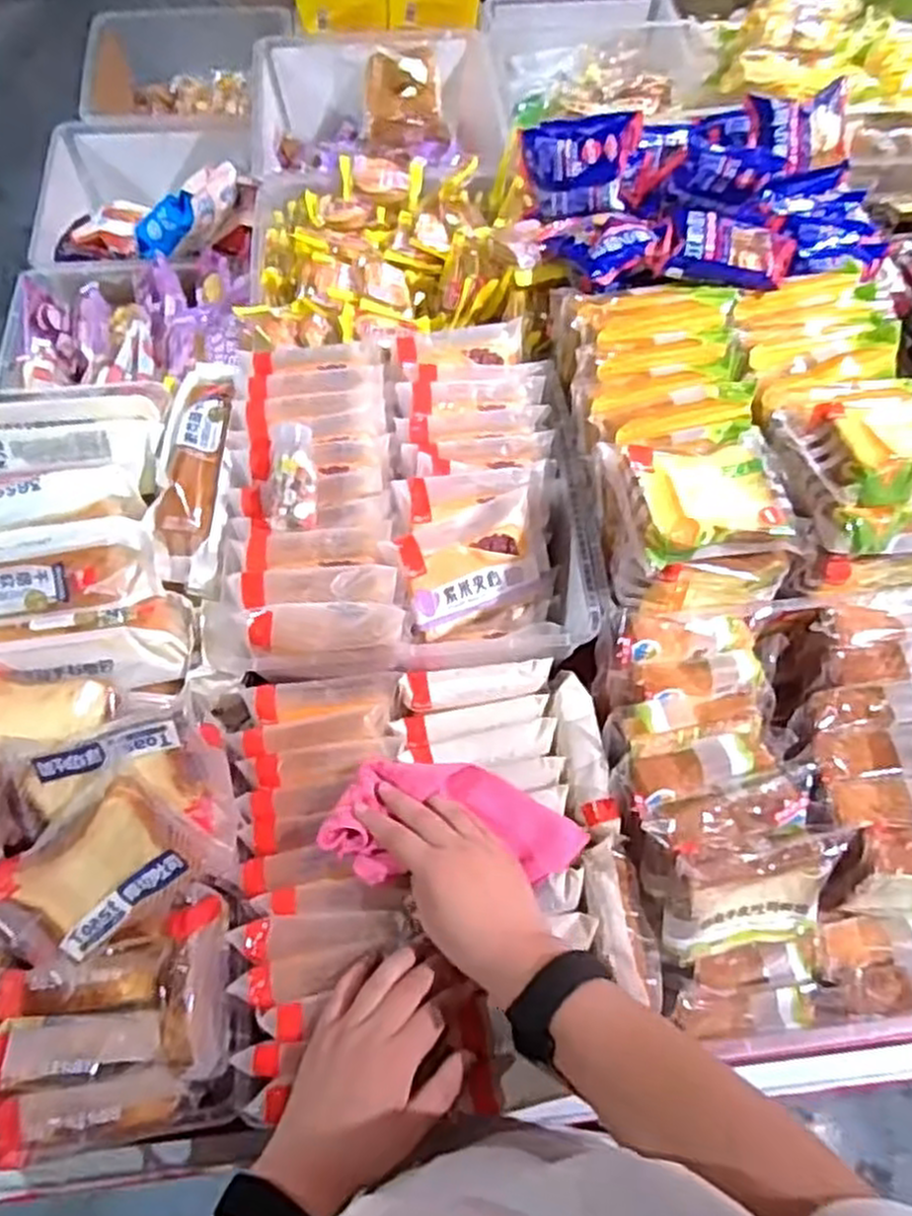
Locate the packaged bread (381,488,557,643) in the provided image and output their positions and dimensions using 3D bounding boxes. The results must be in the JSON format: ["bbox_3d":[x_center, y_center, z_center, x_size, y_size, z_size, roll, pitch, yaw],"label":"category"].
[{"bbox_3d":[0.019,-0.031,0.668,0.124,0.111,0.030,-20,29,-12],"label":"packaged bread"}]

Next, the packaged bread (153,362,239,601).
[{"bbox_3d":[-0.231,-0.134,0.707,0.070,0.042,0.258,-3,62,-3],"label":"packaged bread"}]

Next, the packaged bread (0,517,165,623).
[{"bbox_3d":[-0.378,-0.029,0.642,0.255,0.046,0.088,-5,62,-4],"label":"packaged bread"}]

